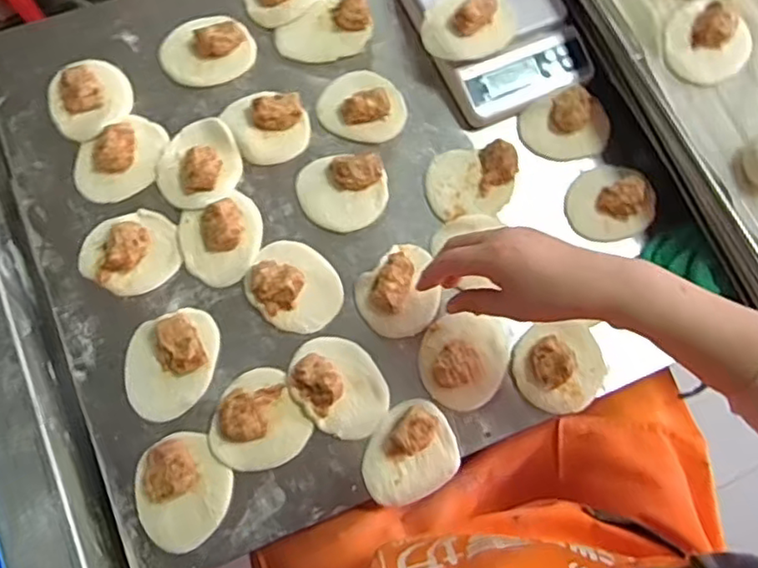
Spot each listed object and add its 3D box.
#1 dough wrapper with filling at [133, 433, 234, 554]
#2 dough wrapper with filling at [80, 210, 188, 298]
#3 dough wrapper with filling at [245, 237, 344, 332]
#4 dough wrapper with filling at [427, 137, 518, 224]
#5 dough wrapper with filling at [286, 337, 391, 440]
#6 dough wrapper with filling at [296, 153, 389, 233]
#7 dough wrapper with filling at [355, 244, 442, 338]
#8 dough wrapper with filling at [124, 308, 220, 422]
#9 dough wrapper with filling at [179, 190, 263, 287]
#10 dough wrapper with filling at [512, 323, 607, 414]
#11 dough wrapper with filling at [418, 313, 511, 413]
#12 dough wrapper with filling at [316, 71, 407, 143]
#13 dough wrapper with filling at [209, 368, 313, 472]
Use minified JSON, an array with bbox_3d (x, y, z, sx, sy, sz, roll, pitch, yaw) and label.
[{"bbox_3d":[-0.174,0.182,0.558,0.082,0.032,0.089,1,74,-4],"label":"dough wrapper with filling"},{"bbox_3d":[-0.243,-0.032,0.614,0.094,0.027,0.079,-14,75,-8],"label":"dough wrapper with filling"},{"bbox_3d":[-0.082,0.000,0.617,0.091,0.023,0.079,44,75,8],"label":"dough wrapper with filling"},{"bbox_3d":[0.099,-0.110,0.669,0.092,0.031,0.078,0,74,-4],"label":"dough wrapper with filling"},{"bbox_3d":[-0.038,0.093,0.588,0.075,0.025,0.099,-41,80,-14],"label":"dough wrapper with filling"},{"bbox_3d":[-0.038,-0.095,0.652,0.091,0.026,0.075,3,73,-3],"label":"dough wrapper with filling"},{"bbox_3d":[0.024,0.006,0.626,0.090,0.032,0.075,-43,79,-13],"label":"dough wrapper with filling"},{"bbox_3d":[-0.197,0.071,0.590,0.080,0.030,0.103,9,73,-1],"label":"dough wrapper with filling"},{"bbox_3d":[-0.155,-0.047,0.628,0.081,0.027,0.086,1,74,-4],"label":"dough wrapper with filling"},{"bbox_3d":[0.178,0.080,0.614,0.089,0.032,0.083,1,74,-4],"label":"dough wrapper with filling"},{"bbox_3d":[0.084,0.073,0.610,0.086,0.023,0.087,1,74,-4],"label":"dough wrapper with filling"},{"bbox_3d":[-0.018,-0.196,0.684,0.094,0.029,0.076,8,73,-2],"label":"dough wrapper with filling"},{"bbox_3d":[-0.112,0.125,0.576,0.084,0.025,0.084,1,74,-4],"label":"dough wrapper with filling"}]

